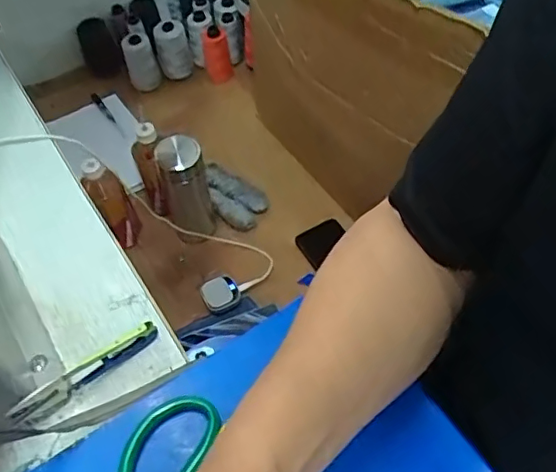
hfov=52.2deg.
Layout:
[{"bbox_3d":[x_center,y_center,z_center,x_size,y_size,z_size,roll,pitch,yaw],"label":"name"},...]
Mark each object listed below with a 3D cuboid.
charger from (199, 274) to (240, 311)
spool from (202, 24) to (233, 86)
[{"bbox_3d":[-0.095,0.093,0.931,0.058,0.014,0.054,-27,58,-17],"label":"charger"},{"bbox_3d":[-0.123,-0.369,1.171,0.059,0.122,0.061,-7,55,-4],"label":"spool"}]

